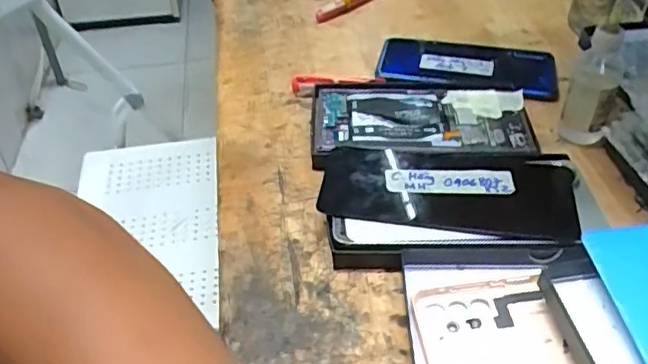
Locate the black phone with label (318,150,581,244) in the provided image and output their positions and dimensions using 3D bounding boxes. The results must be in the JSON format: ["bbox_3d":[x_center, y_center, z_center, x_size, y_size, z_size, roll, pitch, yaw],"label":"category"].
[{"bbox_3d":[0.083,0.001,0.415,0.166,0.012,0.081,2,42,10],"label":"black phone with label"}]

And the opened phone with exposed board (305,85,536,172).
[{"bbox_3d":[0.077,-0.047,0.483,0.167,0.017,0.086,-1,55,-3],"label":"opened phone with exposed board"}]

